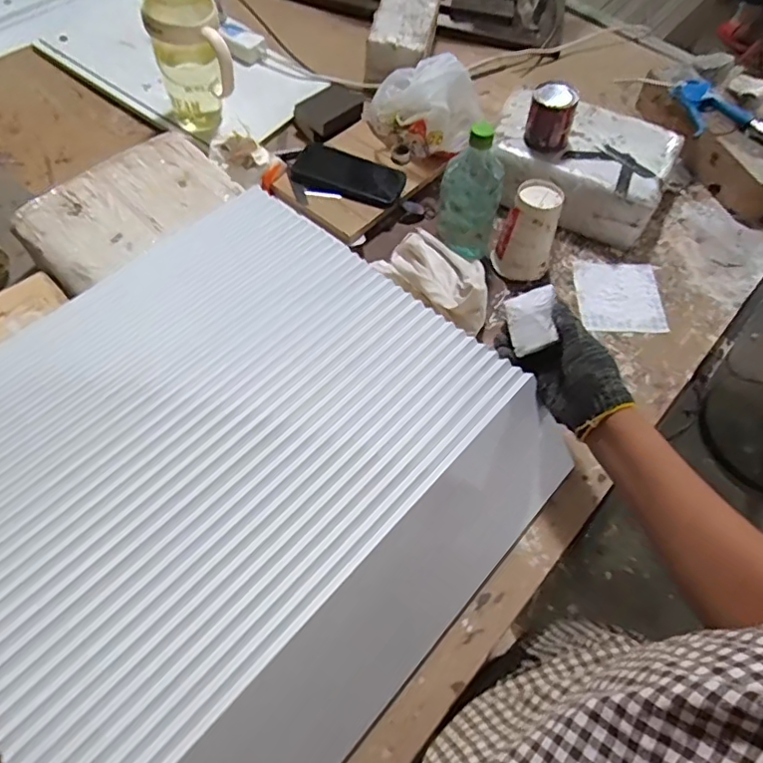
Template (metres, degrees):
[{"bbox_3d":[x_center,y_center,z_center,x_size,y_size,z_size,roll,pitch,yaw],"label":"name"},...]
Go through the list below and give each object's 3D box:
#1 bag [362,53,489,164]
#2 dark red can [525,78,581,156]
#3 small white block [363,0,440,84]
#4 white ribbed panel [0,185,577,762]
[{"bbox_3d":[0.064,-0.450,0.942,0.176,0.115,0.162,40,64,20],"label":"bag"},{"bbox_3d":[0.248,-0.386,0.847,0.065,0.074,0.065,16,60,5],"label":"dark red can"},{"bbox_3d":[0.040,-0.651,1.078,0.115,0.089,0.240,9,58,3],"label":"small white block"},{"bbox_3d":[-0.166,0.086,0.617,0.548,0.098,0.549,39,64,19],"label":"white ribbed panel"}]

